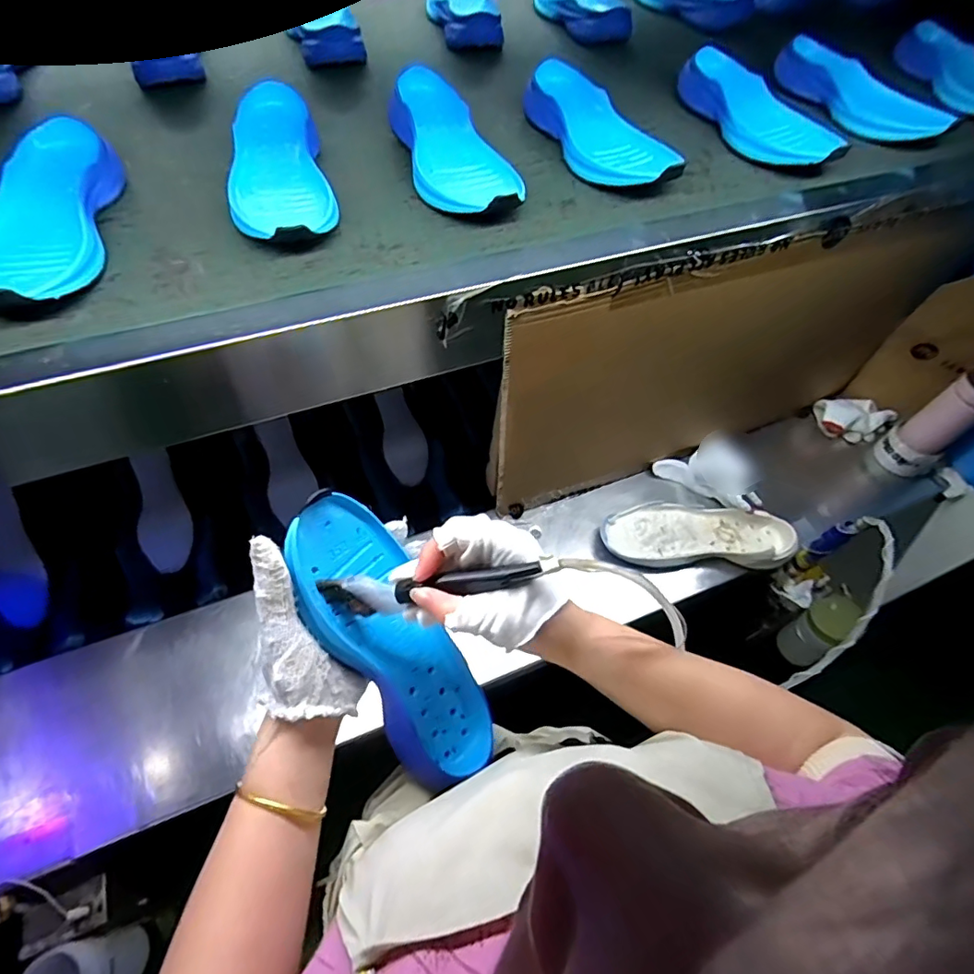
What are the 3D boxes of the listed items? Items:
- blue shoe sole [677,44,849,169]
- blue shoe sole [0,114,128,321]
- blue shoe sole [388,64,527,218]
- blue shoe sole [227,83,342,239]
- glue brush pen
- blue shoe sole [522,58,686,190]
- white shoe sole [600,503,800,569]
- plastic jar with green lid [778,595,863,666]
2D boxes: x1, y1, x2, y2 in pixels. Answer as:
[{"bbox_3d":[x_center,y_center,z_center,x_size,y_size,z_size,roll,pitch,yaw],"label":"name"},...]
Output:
[{"bbox_3d":[0.316,-0.448,0.629,0.072,0.040,0.235,-23,62,-16],"label":"blue shoe sole"},{"bbox_3d":[-0.379,-0.241,0.458,0.077,0.049,0.247,-9,59,-8],"label":"blue shoe sole"},{"bbox_3d":[-0.034,-0.347,0.541,0.094,0.050,0.235,-16,60,-13],"label":"blue shoe sole"},{"bbox_3d":[-0.205,-0.310,0.512,0.098,0.044,0.257,-14,60,-11],"label":"blue shoe sole"},{"bbox_3d":[-0.035,0.064,0.346,0.161,0.028,0.018,-12,57,17],"label":"glue brush pen"},{"bbox_3d":[0.127,-0.396,0.586,0.088,0.042,0.238,-19,61,-14],"label":"blue shoe sole"},{"bbox_3d":[0.314,0.072,0.800,0.273,0.050,0.101,1,58,-2],"label":"white shoe sole"},{"bbox_3d":[0.525,0.228,0.838,0.066,0.138,0.070,1,58,-2],"label":"plastic jar with green lid"}]

